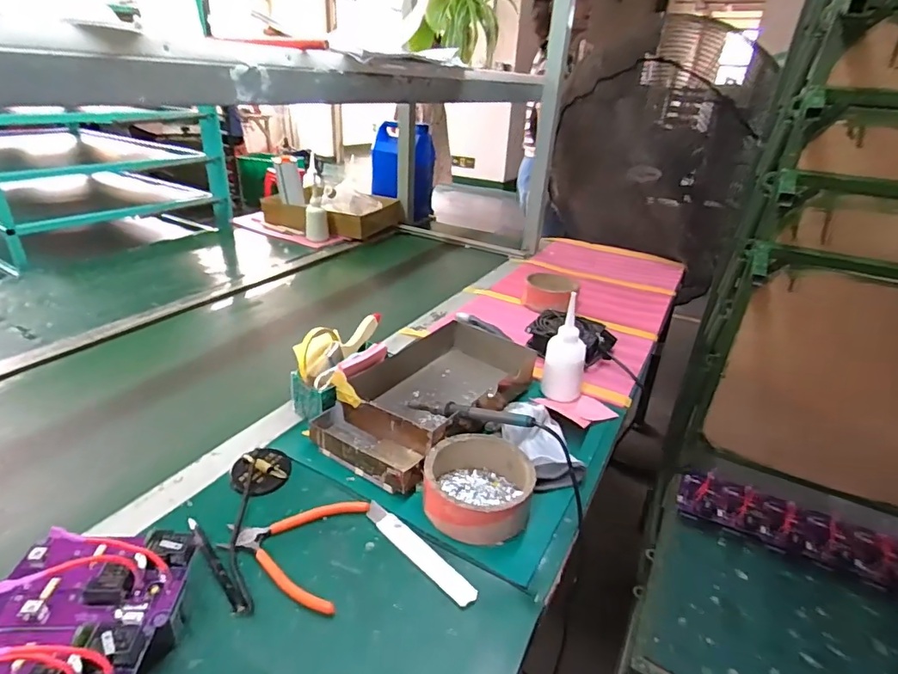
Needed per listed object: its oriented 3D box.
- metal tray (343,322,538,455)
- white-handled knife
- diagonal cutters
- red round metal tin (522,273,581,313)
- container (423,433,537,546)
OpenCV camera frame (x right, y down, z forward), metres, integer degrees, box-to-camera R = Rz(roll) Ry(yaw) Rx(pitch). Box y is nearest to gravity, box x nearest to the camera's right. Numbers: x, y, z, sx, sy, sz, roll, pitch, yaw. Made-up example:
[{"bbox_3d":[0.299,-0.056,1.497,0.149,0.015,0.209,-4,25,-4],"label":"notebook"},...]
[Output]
[{"bbox_3d":[-0.009,0.074,0.735,0.165,0.062,0.279,20,32,31],"label":"metal tray"},{"bbox_3d":[-0.034,0.223,0.517,0.155,0.005,0.024,25,35,37],"label":"white-handled knife"},{"bbox_3d":[-0.166,0.214,0.513,0.137,0.010,0.135,5,27,5],"label":"diagonal cutters"},{"bbox_3d":[0.228,-0.097,1.109,0.116,0.050,0.140,11,28,16],"label":"red round metal tin"},{"bbox_3d":[0.034,0.171,0.568,0.120,0.049,0.119,2,27,-1],"label":"container"}]

